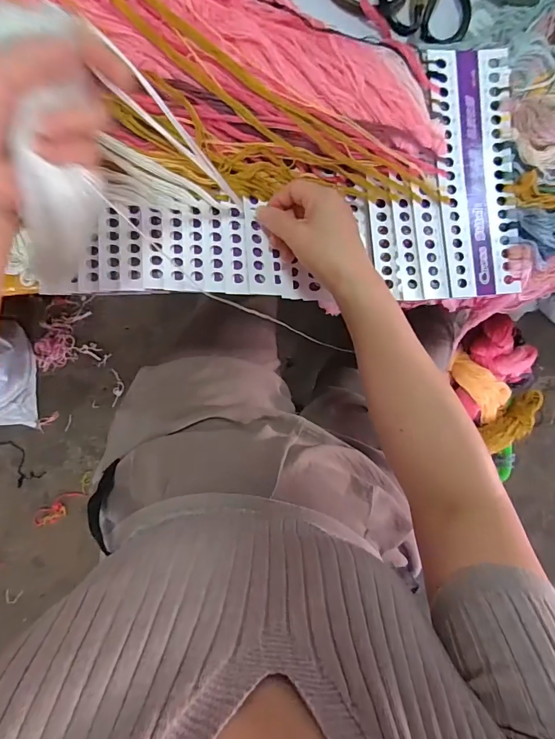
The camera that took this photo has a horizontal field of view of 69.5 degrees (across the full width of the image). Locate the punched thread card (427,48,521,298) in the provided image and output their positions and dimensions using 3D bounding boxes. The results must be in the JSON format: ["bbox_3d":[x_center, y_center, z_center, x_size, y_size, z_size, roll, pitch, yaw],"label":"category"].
[{"bbox_3d":[0.201,-0.196,0.404,0.082,0.009,0.239,-7,93,-11],"label":"punched thread card"}]

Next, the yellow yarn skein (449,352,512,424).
[{"bbox_3d":[0.463,0.044,0.901,0.208,0.045,0.089,39,89,-22],"label":"yellow yarn skein"}]

